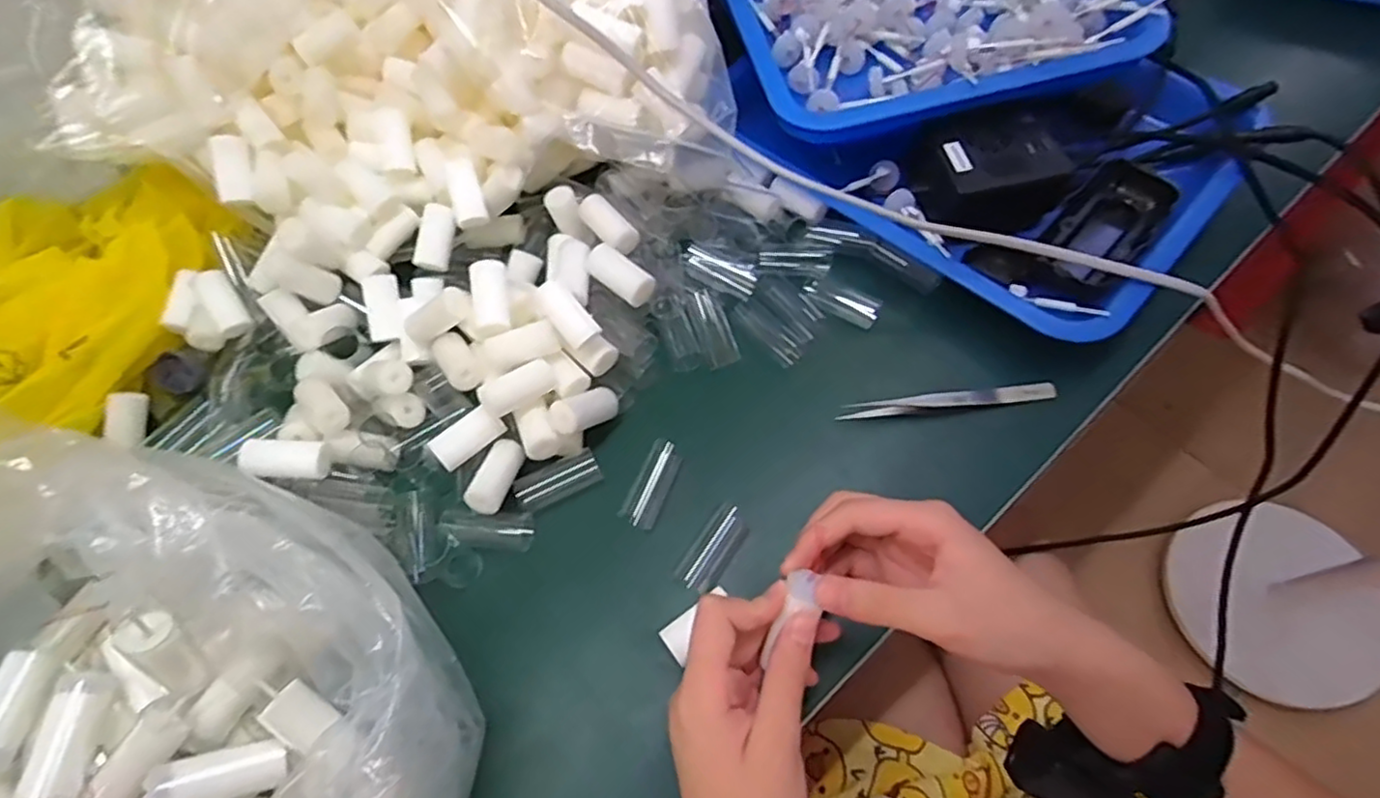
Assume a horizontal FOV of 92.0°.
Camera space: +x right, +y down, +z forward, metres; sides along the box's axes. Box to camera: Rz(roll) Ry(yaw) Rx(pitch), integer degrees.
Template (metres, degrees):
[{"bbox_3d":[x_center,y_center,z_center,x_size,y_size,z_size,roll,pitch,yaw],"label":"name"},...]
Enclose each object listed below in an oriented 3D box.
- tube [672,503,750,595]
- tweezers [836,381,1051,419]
[{"bbox_3d":[0.012,0.081,0.364,0.020,0.021,0.048,30,69,18],"label":"tube"},{"bbox_3d":[0.155,0.001,0.400,0.128,0.007,0.012,-7,62,0],"label":"tweezers"}]

